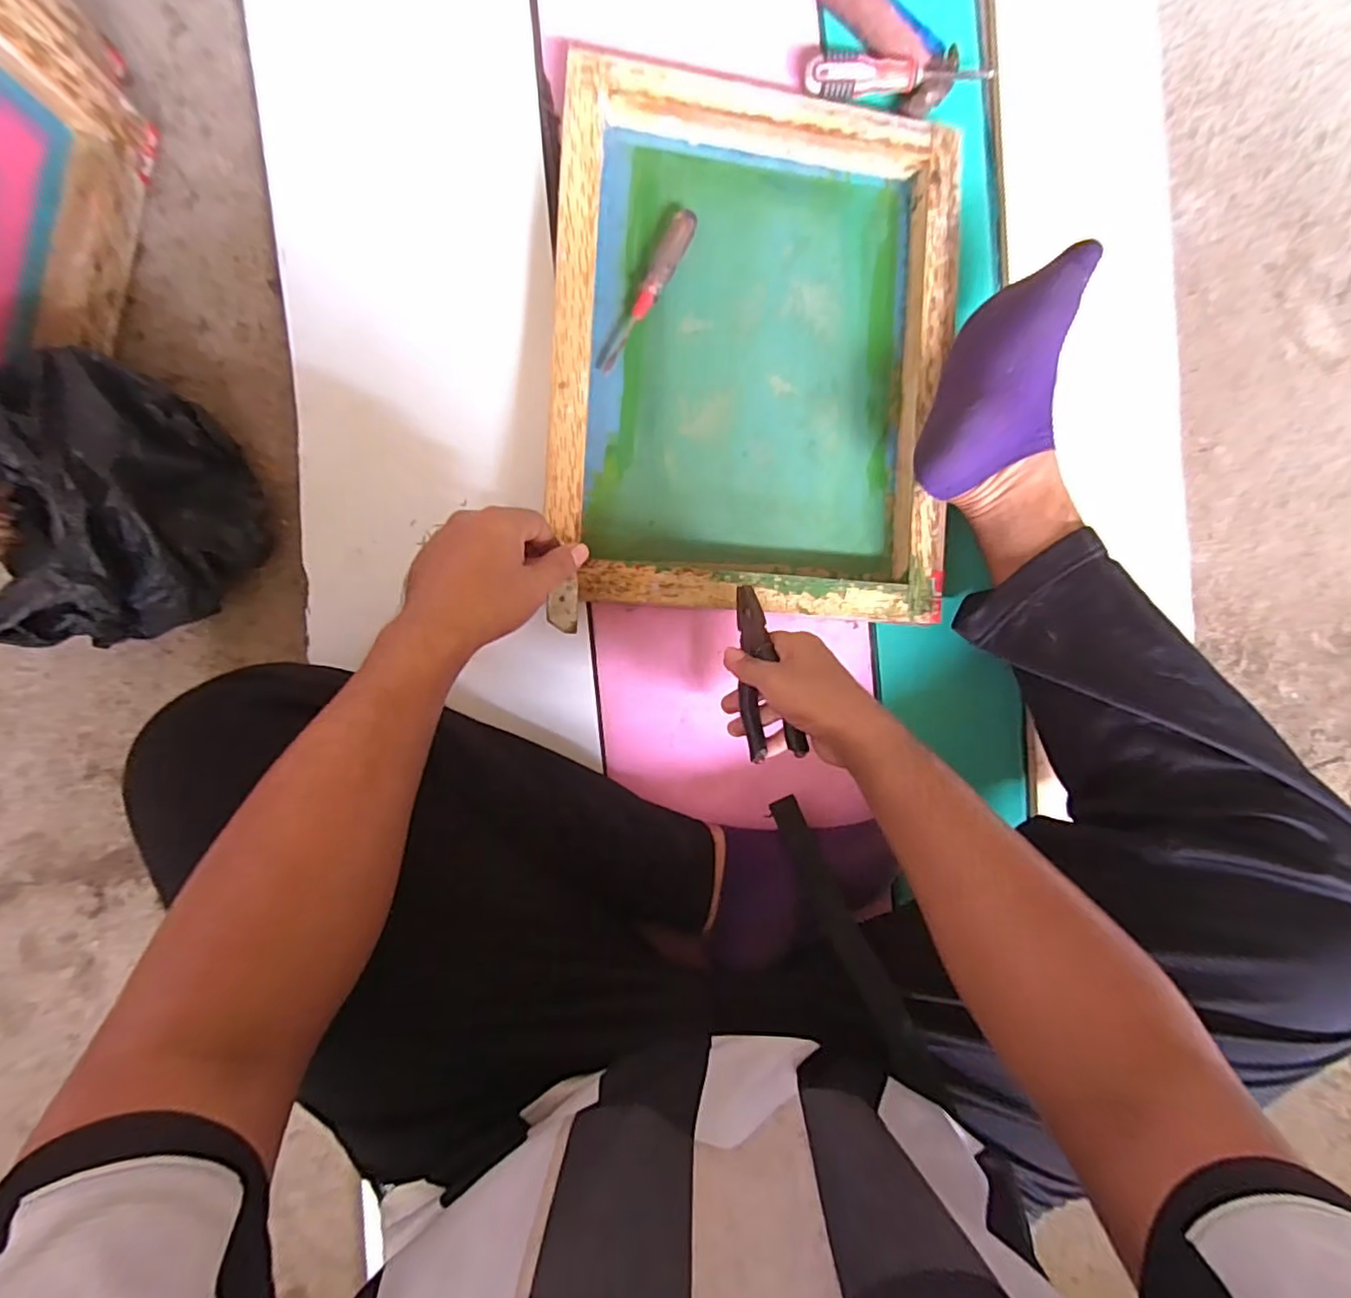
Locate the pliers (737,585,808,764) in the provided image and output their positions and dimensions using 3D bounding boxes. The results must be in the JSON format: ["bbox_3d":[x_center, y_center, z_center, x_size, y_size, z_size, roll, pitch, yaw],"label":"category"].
[{"bbox_3d":[0.072,0.018,0.516,0.035,0.040,0.147,-7,76,-8],"label":"pliers"}]

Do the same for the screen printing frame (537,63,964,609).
[{"bbox_3d":[0.074,-0.264,0.570,0.356,0.043,0.451,3,91,-8],"label":"screen printing frame"}]

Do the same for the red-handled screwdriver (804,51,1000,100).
[{"bbox_3d":[0.213,-0.546,0.588,0.178,0.023,0.034,-10,93,-8],"label":"red-handled screwdriver"}]

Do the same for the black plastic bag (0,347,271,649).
[{"bbox_3d":[-0.403,-0.107,0.458,0.130,0.127,0.198,-4,92,-8],"label":"black plastic bag"}]

